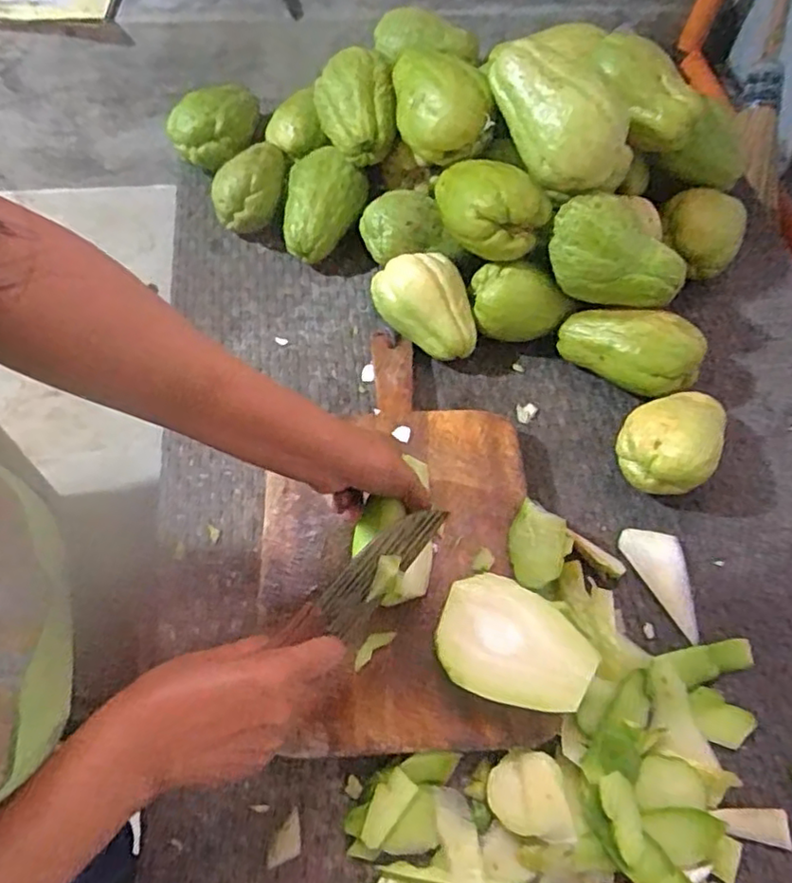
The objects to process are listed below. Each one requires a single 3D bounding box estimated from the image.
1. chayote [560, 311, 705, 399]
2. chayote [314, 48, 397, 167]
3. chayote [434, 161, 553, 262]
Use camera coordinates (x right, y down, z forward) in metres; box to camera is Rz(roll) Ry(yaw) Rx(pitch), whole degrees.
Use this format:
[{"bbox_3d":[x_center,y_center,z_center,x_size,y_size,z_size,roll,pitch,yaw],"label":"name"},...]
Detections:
[{"bbox_3d":[0.237,-0.094,0.644,0.136,0.078,0.072,32,64,18],"label":"chayote"},{"bbox_3d":[-0.045,-0.363,0.680,0.084,0.064,0.108,-4,60,-5],"label":"chayote"},{"bbox_3d":[0.085,-0.231,0.618,0.125,0.061,0.073,29,63,14],"label":"chayote"}]

